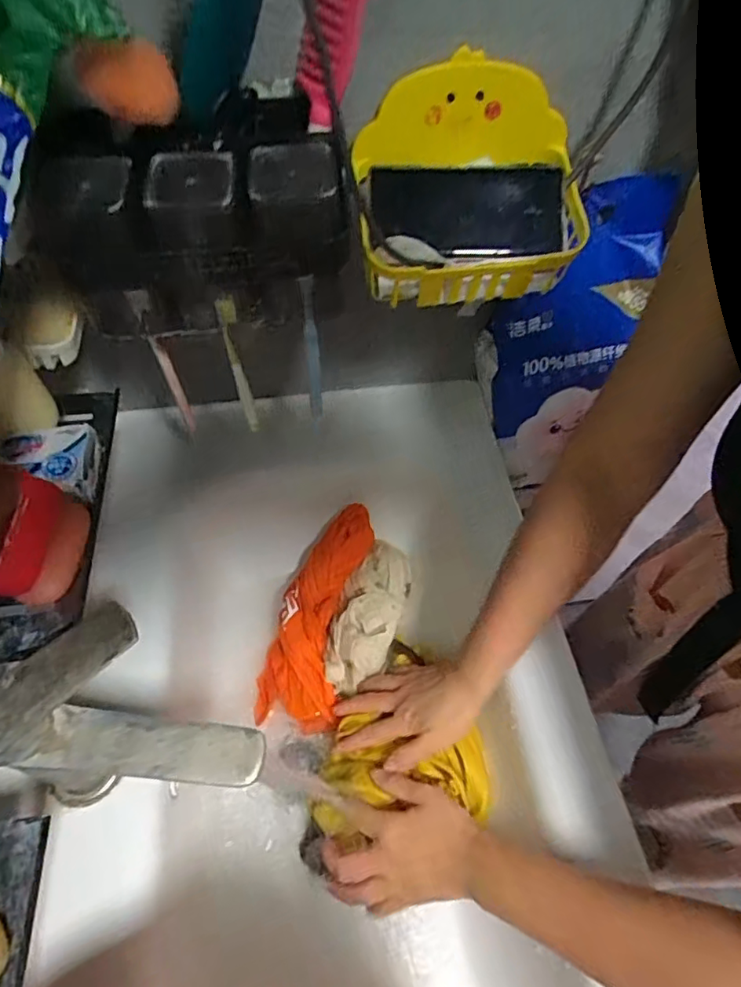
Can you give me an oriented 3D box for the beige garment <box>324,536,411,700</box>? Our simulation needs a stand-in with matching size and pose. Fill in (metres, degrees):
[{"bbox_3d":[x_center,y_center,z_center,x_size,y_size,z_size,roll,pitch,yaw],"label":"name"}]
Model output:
[{"bbox_3d":[-0.003,0.133,0.639,0.071,0.043,0.177,18,57,11],"label":"beige garment"}]

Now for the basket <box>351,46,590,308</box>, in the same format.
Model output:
[{"bbox_3d":[0.087,-0.255,0.473,0.198,0.131,0.131,-12,56,-9],"label":"basket"}]

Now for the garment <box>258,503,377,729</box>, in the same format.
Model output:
[{"bbox_3d":[-0.053,0.135,0.636,0.093,0.051,0.255,15,75,9],"label":"garment"}]

